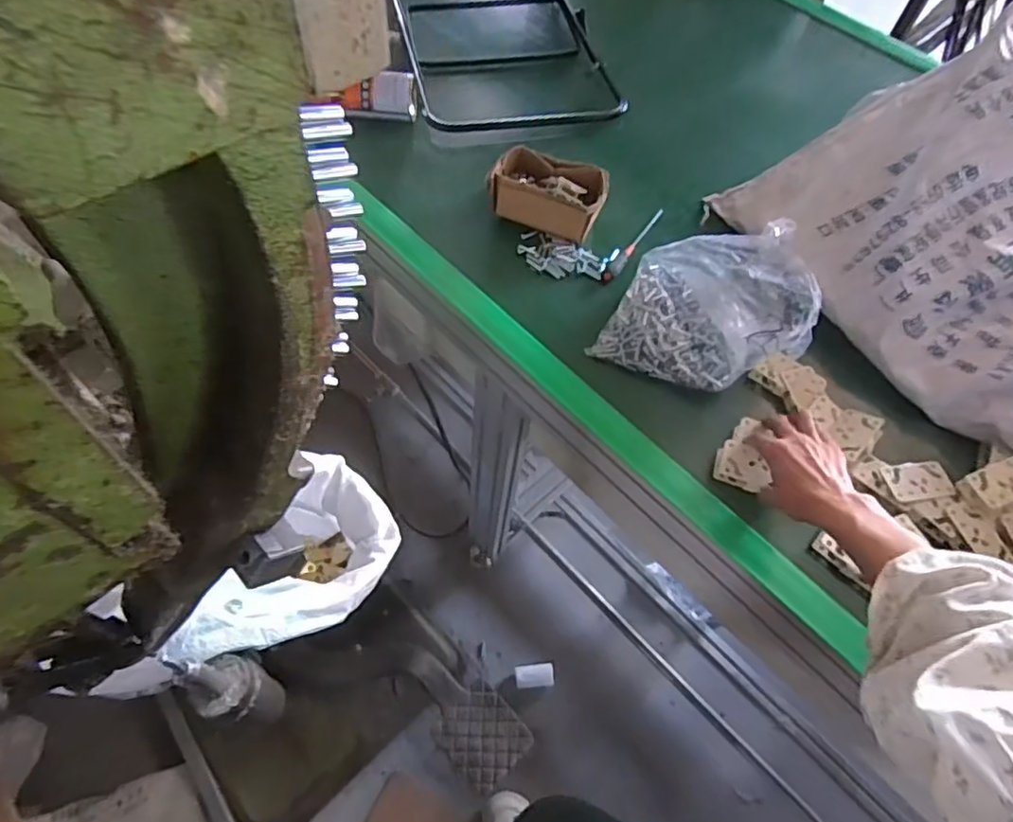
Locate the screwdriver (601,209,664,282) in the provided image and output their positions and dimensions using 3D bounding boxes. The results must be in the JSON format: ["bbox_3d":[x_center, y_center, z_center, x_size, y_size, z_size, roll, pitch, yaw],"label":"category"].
[{"bbox_3d":[0.174,-0.227,0.854,0.019,0.020,0.157,30,61,13],"label":"screwdriver"}]

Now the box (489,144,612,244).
[{"bbox_3d":[0.057,-0.301,0.860,0.157,0.061,0.101,16,59,5],"label":"box"}]

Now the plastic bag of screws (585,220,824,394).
[{"bbox_3d":[0.240,-0.134,0.737,0.215,0.101,0.196,19,59,7],"label":"plastic bag of screws"}]

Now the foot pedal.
[{"bbox_3d":[-0.042,0.593,1.135,0.130,0.030,0.149,-38,82,-18],"label":"foot pedal"}]

